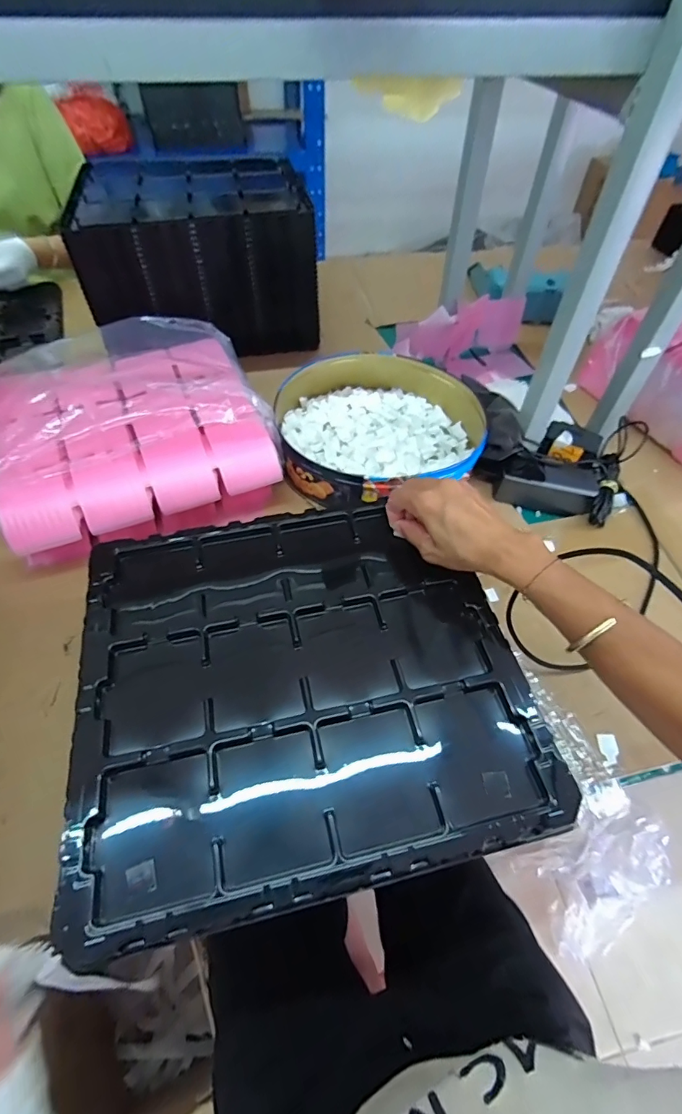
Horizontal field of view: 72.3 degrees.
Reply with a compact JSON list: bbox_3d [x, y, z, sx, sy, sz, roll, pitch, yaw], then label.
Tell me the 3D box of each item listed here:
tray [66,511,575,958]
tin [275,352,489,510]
[{"bbox_3d":[-0.034,0.097,0.411,0.362,0.017,0.326,-10,55,-9],"label":"tray"},{"bbox_3d":[0.054,-0.193,0.695,0.306,0.068,0.289,-24,58,-18],"label":"tin"}]

